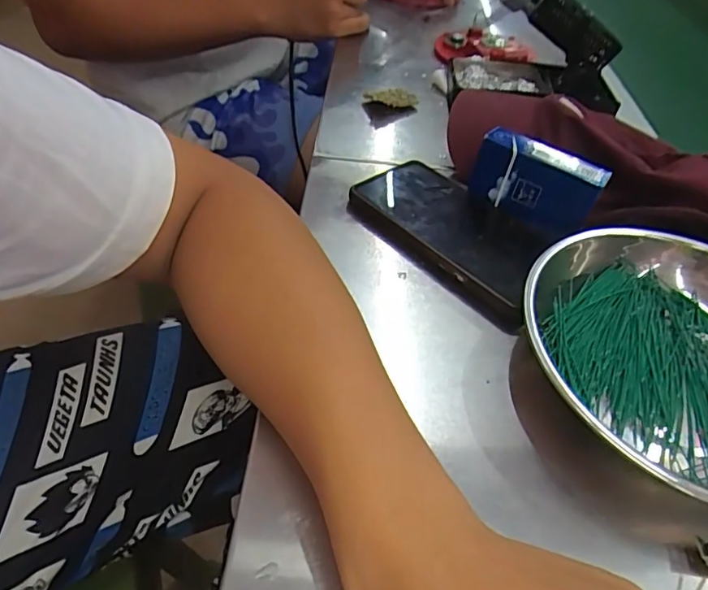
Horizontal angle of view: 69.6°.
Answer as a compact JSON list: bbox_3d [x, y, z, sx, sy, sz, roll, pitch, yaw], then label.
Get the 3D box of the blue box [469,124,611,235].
[{"bbox_3d":[0.133,-0.084,0.376,0.089,0.050,0.022,32,52,21],"label":"blue box"}]

